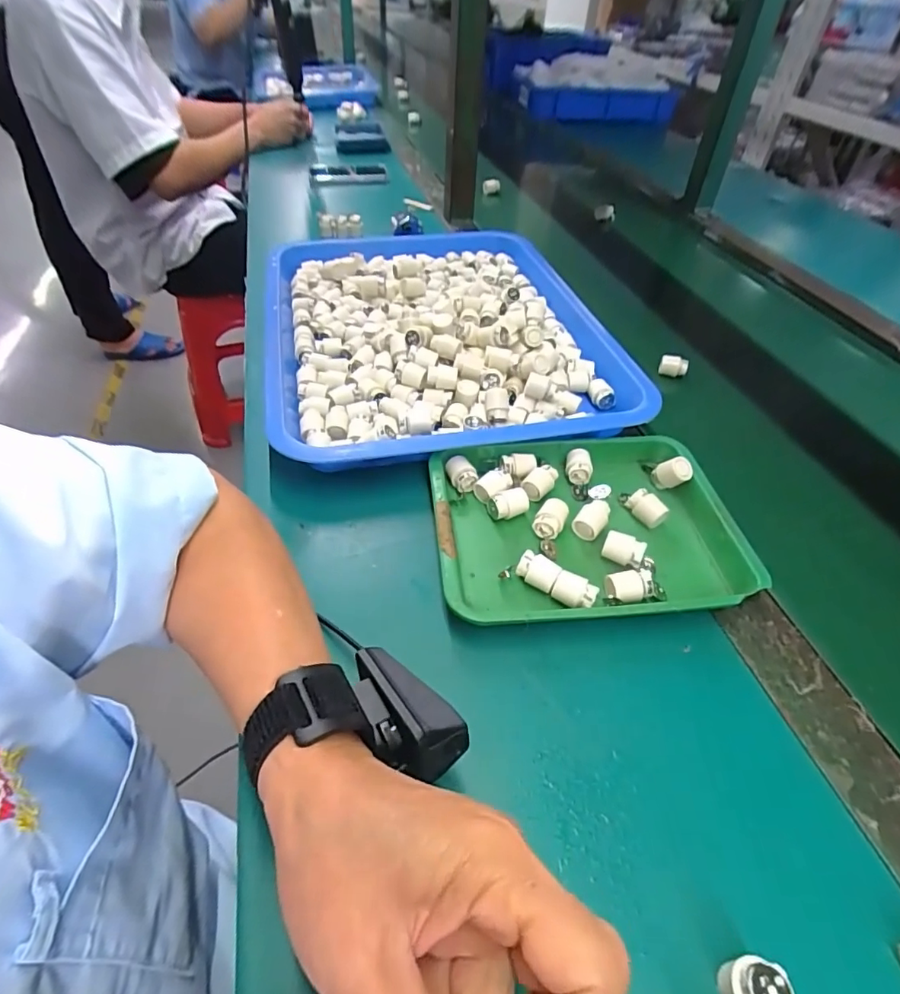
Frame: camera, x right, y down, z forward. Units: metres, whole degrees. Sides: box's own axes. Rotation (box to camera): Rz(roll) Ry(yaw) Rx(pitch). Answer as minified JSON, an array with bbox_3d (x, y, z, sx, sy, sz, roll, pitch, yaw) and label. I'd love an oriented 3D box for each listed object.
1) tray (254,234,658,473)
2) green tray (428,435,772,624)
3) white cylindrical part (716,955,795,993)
[{"bbox_3d":[-0.019,-0.189,0.565,0.335,0.053,0.439,-7,47,-11],"label":"tray"},{"bbox_3d":[0.096,0.019,0.384,0.213,0.028,0.163,-4,46,-8],"label":"green tray"},{"bbox_3d":[0.122,0.203,0.212,0.021,0.030,0.020,2,46,-2],"label":"white cylindrical part"}]

